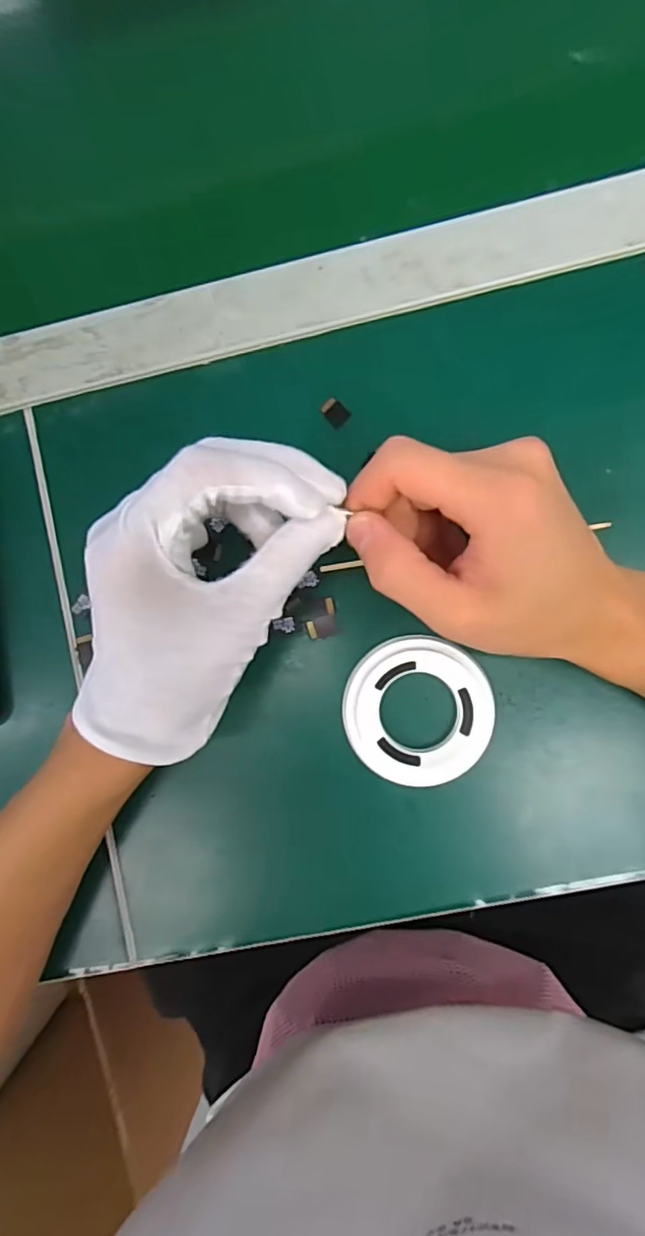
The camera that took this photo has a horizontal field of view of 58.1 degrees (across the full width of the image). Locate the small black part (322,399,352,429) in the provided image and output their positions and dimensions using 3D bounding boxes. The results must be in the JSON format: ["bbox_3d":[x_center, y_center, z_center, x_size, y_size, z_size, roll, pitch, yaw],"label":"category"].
[{"bbox_3d":[0.007,-0.106,0.299,0.014,0.004,0.011,41,92,5],"label":"small black part"}]

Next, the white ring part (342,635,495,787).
[{"bbox_3d":[0.047,0.045,0.283,0.071,0.006,0.070,0,88,5],"label":"white ring part"}]

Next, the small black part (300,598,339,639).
[{"bbox_3d":[-0.002,0.000,0.300,0.017,0.007,0.019,-9,88,5],"label":"small black part"}]

